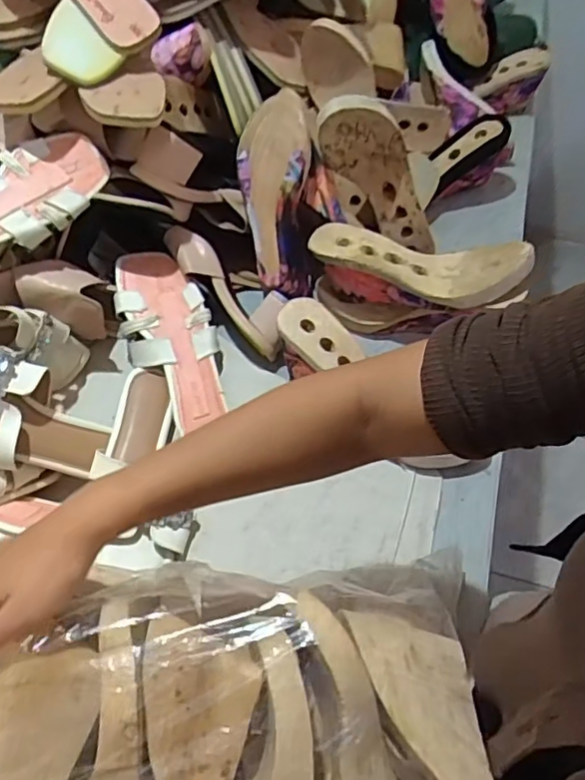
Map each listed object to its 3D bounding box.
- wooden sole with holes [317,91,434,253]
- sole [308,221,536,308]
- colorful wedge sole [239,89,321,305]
[{"bbox_3d":[0.102,-0.249,0.711,0.079,0.223,0.051,-12,50,34],"label":"wooden sole with holes"},{"bbox_3d":[0.135,-0.148,0.662,0.229,0.045,0.075,17,59,11],"label":"sole"},{"bbox_3d":[-0.016,-0.223,0.710,0.086,0.079,0.230,-4,99,-2],"label":"colorful wedge sole"}]

